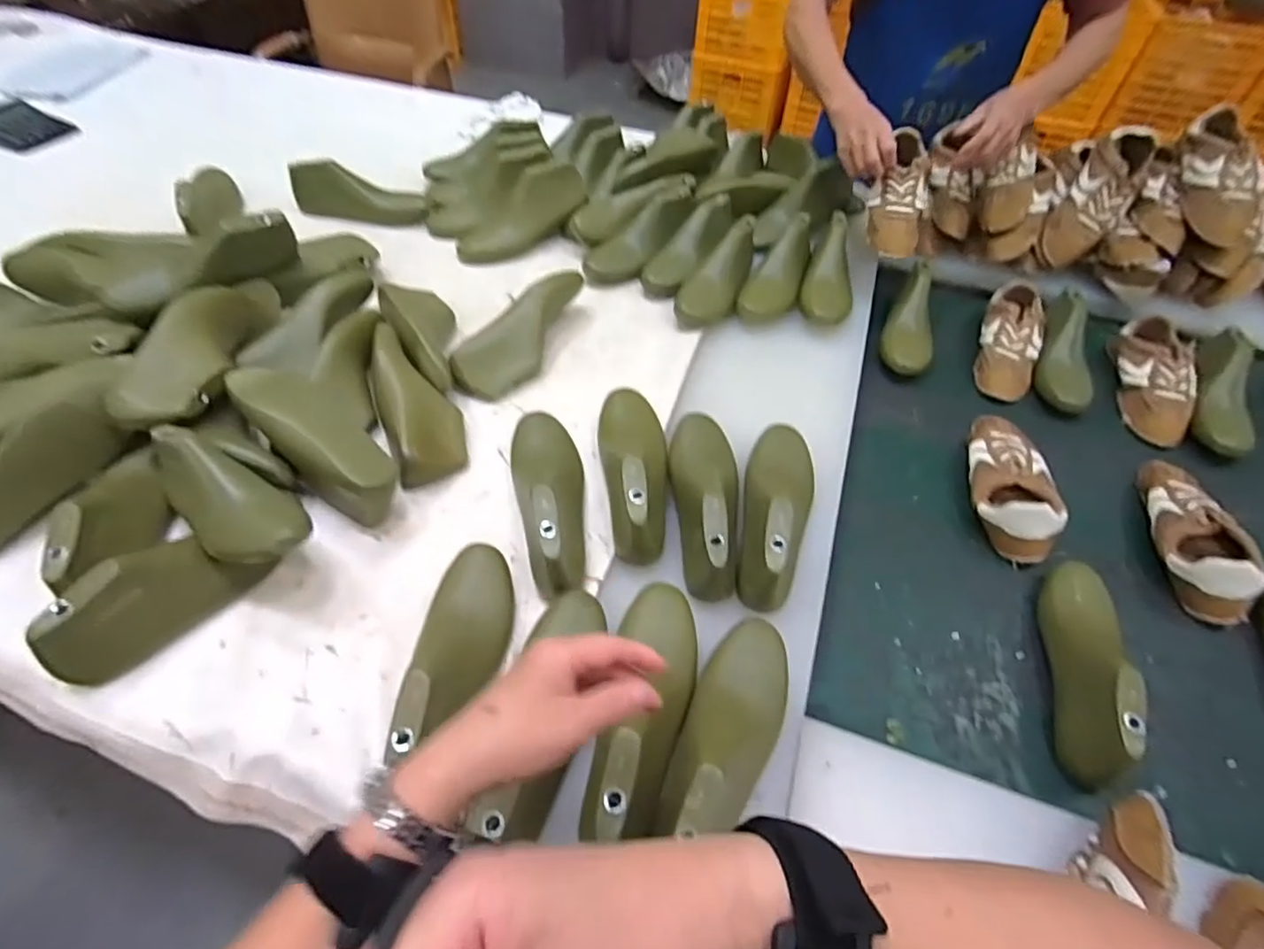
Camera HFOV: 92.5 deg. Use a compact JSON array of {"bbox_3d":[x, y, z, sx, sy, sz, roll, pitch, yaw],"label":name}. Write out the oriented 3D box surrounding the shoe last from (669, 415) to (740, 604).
[{"bbox_3d":[0.088,0.017,0.679,0.081,0.080,0.244,0,52,-3],"label":"shoe last"}]

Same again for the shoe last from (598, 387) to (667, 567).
[{"bbox_3d":[0.002,-0.019,0.685,0.080,0.082,0.245,2,52,-2],"label":"shoe last"}]

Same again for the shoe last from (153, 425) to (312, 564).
[{"bbox_3d":[-0.422,0.024,0.614,0.242,0.070,0.079,27,56,19],"label":"shoe last"}]

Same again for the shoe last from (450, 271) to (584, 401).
[{"bbox_3d":[-0.150,-0.205,0.844,0.085,0.064,0.241,24,55,15],"label":"shoe last"}]

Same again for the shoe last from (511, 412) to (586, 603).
[{"bbox_3d":[-0.089,0.015,0.669,0.079,0.089,0.246,-8,53,-9],"label":"shoe last"}]

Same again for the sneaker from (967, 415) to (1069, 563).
[{"bbox_3d":[0.481,0.001,0.768,0.095,0.064,0.227,13,53,7],"label":"sneaker"}]

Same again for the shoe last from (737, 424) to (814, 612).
[{"bbox_3d":[0.159,0.032,0.660,0.080,0.091,0.240,15,53,9],"label":"shoe last"}]

